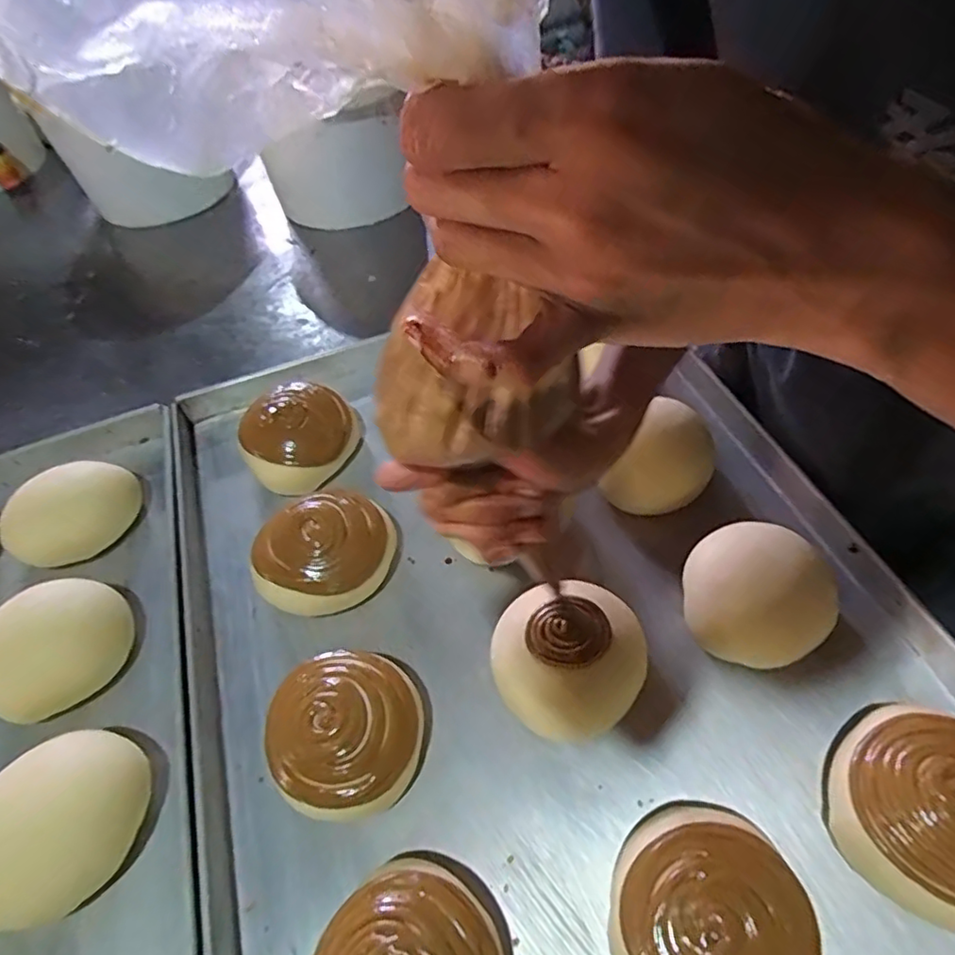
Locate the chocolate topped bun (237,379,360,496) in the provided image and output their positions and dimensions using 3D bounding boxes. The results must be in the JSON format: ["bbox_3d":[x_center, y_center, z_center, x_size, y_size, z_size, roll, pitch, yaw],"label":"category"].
[{"bbox_3d":[-0.155,-0.040,0.515,0.085,0.058,0.099,36,64,27],"label":"chocolate topped bun"}]

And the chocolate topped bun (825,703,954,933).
[{"bbox_3d":[0.238,0.173,0.313,0.092,0.066,0.091,-37,59,-20],"label":"chocolate topped bun"}]

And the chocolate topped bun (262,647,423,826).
[{"bbox_3d":[-0.079,0.153,0.358,0.089,0.057,0.089,-2,54,5],"label":"chocolate topped bun"}]

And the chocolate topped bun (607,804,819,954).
[{"bbox_3d":[0.109,0.215,0.292,0.086,0.058,0.089,-2,54,3],"label":"chocolate topped bun"}]

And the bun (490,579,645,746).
[{"bbox_3d":[0.054,0.112,0.374,0.092,0.058,0.089,-3,54,4],"label":"bun"}]

